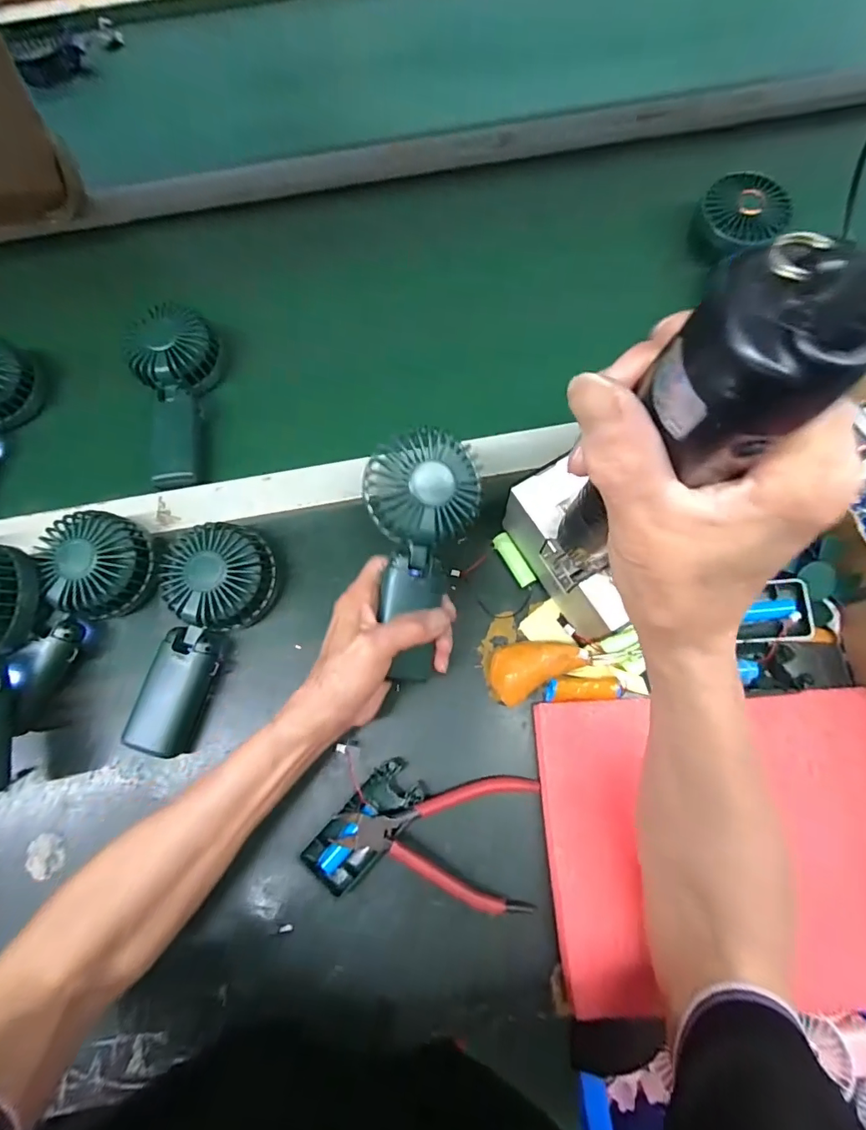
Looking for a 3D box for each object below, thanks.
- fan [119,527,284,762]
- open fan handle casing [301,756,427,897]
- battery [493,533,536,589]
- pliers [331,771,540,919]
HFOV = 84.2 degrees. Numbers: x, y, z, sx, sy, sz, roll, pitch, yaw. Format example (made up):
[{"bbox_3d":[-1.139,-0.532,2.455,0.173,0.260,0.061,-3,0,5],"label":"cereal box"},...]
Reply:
[{"bbox_3d":[-0.193,0.055,0.383,0.079,0.044,0.180,20,75,8],"label":"fan"},{"bbox_3d":[-0.049,0.194,0.357,0.044,0.019,0.098,41,79,13],"label":"open fan handle casing"},{"bbox_3d":[0.070,-0.003,0.416,0.016,0.014,0.050,-32,75,-7],"label":"battery"},{"bbox_3d":[0.003,0.201,0.355,0.145,0.030,0.088,4,73,3],"label":"pliers"}]

